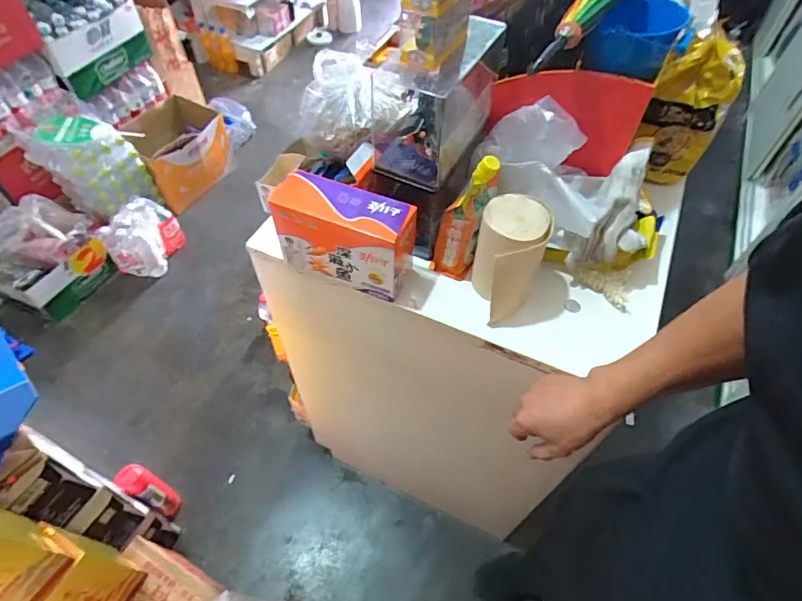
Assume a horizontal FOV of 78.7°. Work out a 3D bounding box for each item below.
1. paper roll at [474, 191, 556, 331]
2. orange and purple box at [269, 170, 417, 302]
[{"bbox_3d":[0.142,-0.057,0.657,0.089,0.134,0.111,15,55,9],"label":"paper roll"},{"bbox_3d":[-0.076,-0.090,0.675,0.183,0.123,0.079,17,56,11],"label":"orange and purple box"}]

